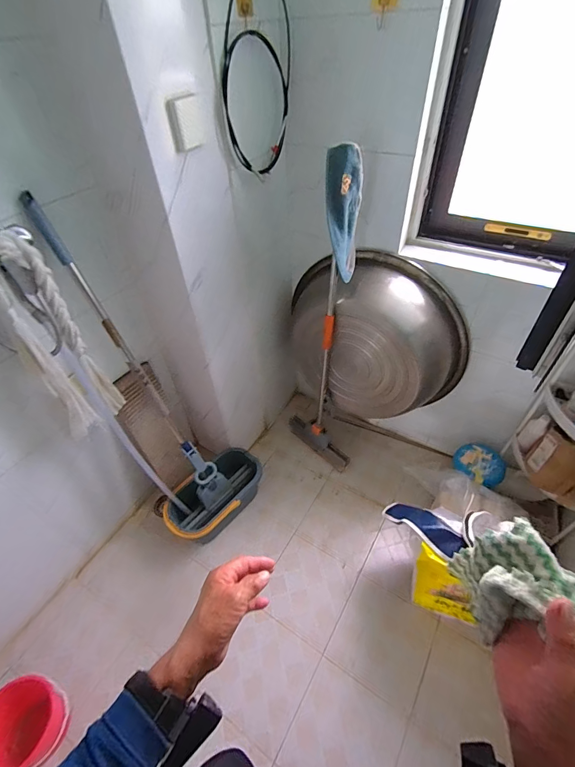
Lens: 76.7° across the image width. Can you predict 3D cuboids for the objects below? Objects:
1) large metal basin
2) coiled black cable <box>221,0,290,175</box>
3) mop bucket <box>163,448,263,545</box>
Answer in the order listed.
[{"bbox_3d":[0.334,-0.185,1.482,0.706,0.602,0.265,21,50,24],"label":"large metal basin"},{"bbox_3d":[-0.081,-0.847,1.030,0.041,0.436,0.320,19,49,22],"label":"coiled black cable"},{"bbox_3d":[-0.308,0.504,1.595,0.243,0.202,0.432,26,52,28],"label":"mop bucket"}]

